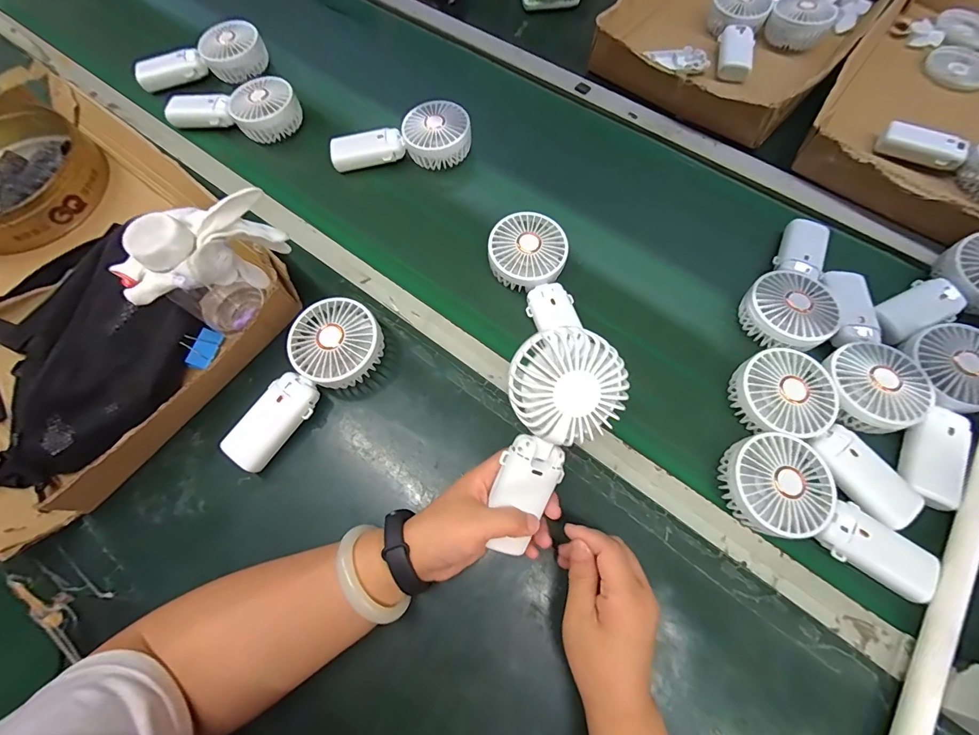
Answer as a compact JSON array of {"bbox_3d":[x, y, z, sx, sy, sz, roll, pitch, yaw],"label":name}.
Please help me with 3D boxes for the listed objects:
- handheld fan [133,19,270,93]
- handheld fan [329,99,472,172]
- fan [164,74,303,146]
[{"bbox_3d":[-0.426,-0.458,0.618,0.185,0.050,0.064,-14,69,-5],"label":"handheld fan"},{"bbox_3d":[-0.117,-0.306,0.552,0.181,0.042,0.072,-5,68,-1],"label":"handheld fan"},{"bbox_3d":[-0.354,-0.361,0.579,0.176,0.046,0.076,11,69,6],"label":"fan"}]

